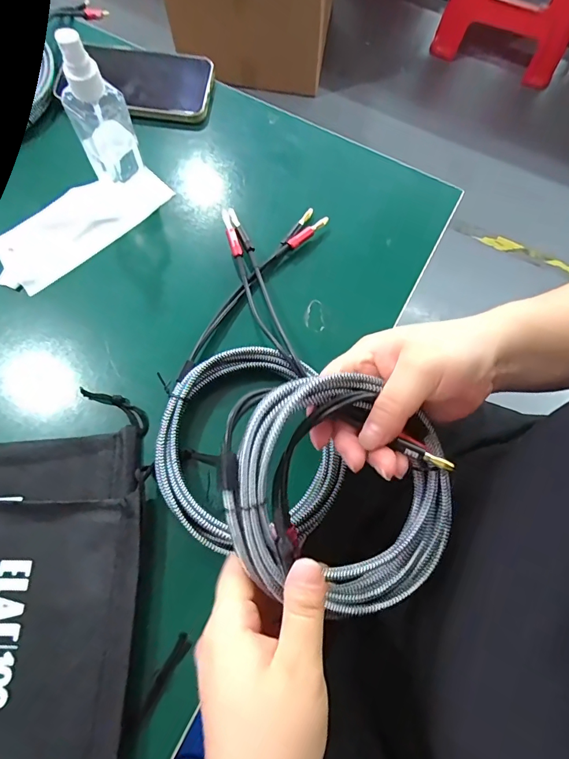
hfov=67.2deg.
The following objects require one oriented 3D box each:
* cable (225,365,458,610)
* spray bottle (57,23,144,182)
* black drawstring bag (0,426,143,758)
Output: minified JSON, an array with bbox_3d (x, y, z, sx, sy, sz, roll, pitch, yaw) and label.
[{"bbox_3d":[0.038,0.068,0.260,0.144,0.057,0.131,0,73,-1],"label":"cable"},{"bbox_3d":[-0.143,-0.200,0.338,0.042,0.136,0.028,-27,76,-9],"label":"spray bottle"},{"bbox_3d":[-0.205,0.152,0.291,0.207,0.018,0.222,-2,73,-2],"label":"black drawstring bag"}]

